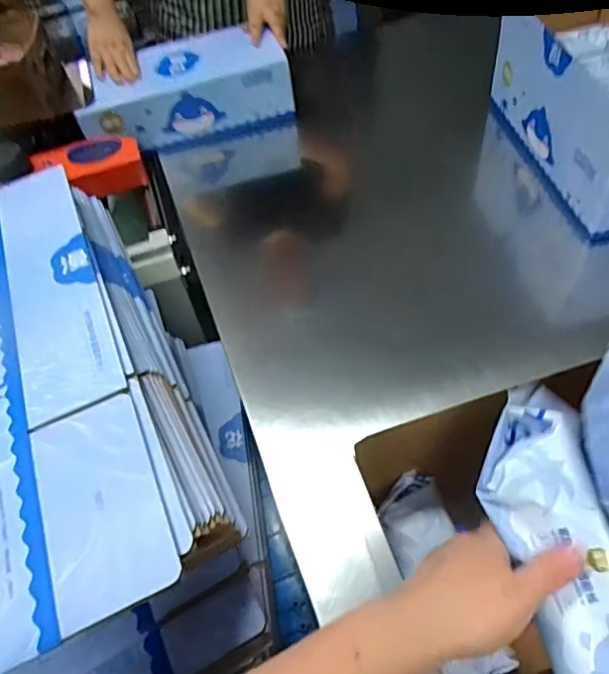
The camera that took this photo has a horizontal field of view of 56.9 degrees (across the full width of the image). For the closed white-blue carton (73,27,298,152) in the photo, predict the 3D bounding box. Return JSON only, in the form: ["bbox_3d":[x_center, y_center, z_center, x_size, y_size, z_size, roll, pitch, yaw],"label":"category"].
[{"bbox_3d":[-0.233,-0.485,1.128,0.395,0.130,0.179,-18,53,-5],"label":"closed white-blue carton"}]

